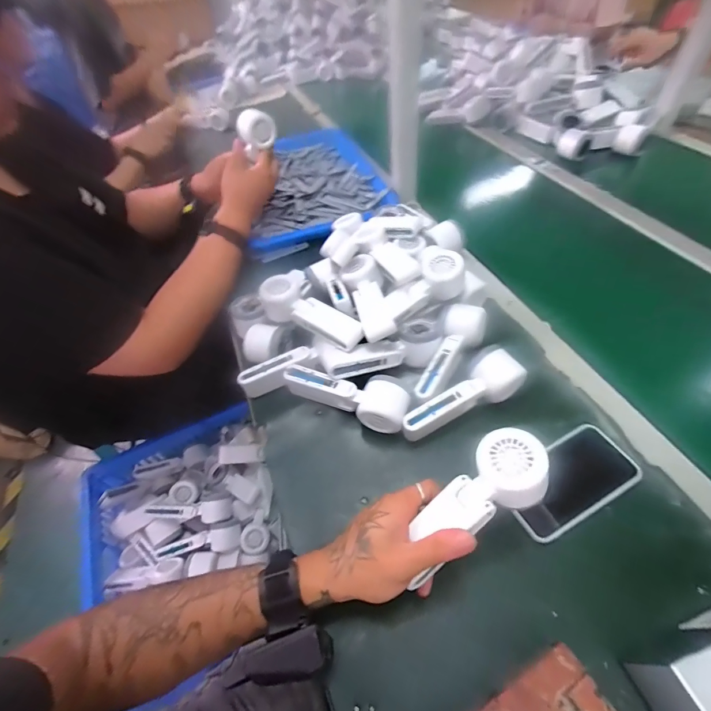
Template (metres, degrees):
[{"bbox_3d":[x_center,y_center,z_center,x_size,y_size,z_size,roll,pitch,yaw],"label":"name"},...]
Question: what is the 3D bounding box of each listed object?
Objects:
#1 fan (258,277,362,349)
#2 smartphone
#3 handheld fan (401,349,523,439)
[{"bbox_3d":[-0.058,-0.062,0.504,0.158,0.041,0.059,23,57,22],"label":"fan"},{"bbox_3d":[0.231,0.136,0.402,0.146,0.013,0.073,-25,53,-14],"label":"smartphone"},{"bbox_3d":[0.130,0.052,0.449,0.159,0.046,0.052,-29,54,-17],"label":"handheld fan"}]

